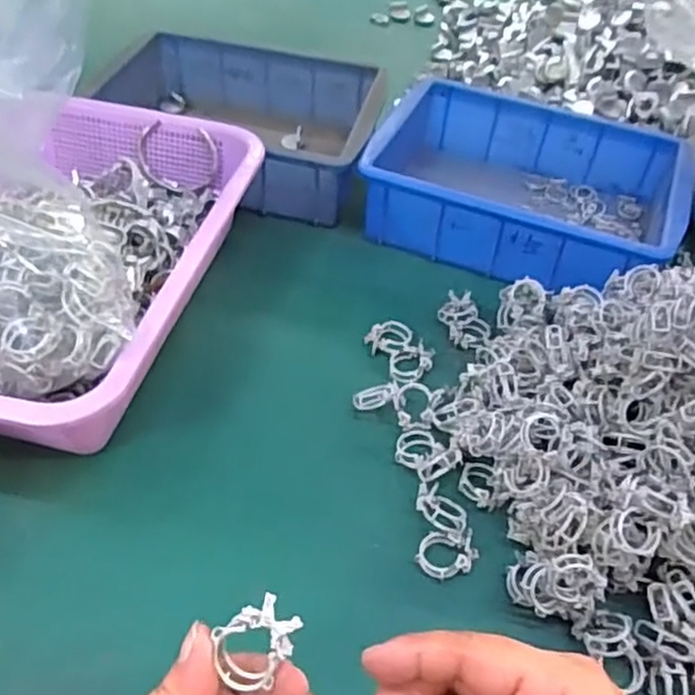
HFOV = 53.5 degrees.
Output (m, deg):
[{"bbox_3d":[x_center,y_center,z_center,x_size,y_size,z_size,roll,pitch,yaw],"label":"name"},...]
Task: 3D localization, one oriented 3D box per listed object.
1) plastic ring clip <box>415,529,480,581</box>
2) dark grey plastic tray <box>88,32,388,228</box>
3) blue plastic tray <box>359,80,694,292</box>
[{"bbox_3d":[0.056,0.115,0.386,0.034,0.005,0.025,-18,59,-1],"label":"plastic ring clip"},{"bbox_3d":[-0.097,-0.209,0.632,0.249,0.062,0.183,12,48,6],"label":"dark grey plastic tray"},{"bbox_3d":[0.148,-0.136,0.586,0.247,0.071,0.174,20,49,12],"label":"blue plastic tray"}]

